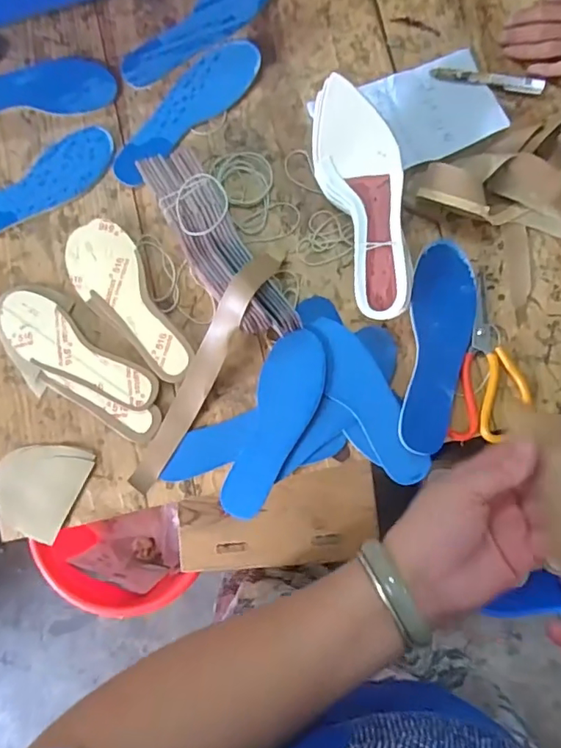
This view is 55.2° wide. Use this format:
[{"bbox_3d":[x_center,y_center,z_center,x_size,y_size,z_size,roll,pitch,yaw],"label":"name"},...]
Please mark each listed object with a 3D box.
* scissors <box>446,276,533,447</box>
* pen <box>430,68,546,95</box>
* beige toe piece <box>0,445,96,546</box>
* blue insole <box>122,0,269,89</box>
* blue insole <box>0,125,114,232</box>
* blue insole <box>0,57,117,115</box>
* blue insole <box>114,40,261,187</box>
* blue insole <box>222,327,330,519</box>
[{"bbox_3d":[0.246,-0.011,0.605,0.078,0.015,0.182,12,84,8],"label":"scissors"},{"bbox_3d":[0.248,-0.353,0.645,0.130,0.014,0.016,14,84,8],"label":"pen"},{"bbox_3d":[-0.296,0.139,0.653,0.110,0.008,0.116,18,85,9],"label":"beige toe piece"},{"bbox_3d":[-0.105,-0.457,0.701,0.231,0.005,0.073,-40,80,0],"label":"blue insole"},{"bbox_3d":[-0.325,-0.245,0.697,0.233,0.009,0.080,-29,80,2],"label":"blue insole"},{"bbox_3d":[-0.338,-0.381,0.718,0.235,0.008,0.080,-3,82,6],"label":"blue insole"},{"bbox_3d":[-0.126,-0.338,0.687,0.080,0.013,0.231,44,89,10],"label":"blue insole"},{"bbox_3d":[-0.004,0.060,0.622,0.072,0.019,0.220,17,85,8],"label":"blue insole"}]

